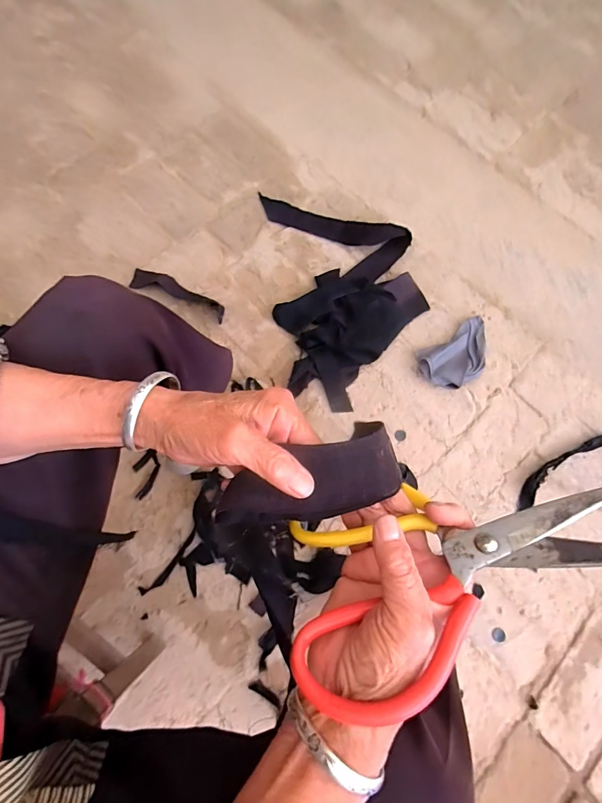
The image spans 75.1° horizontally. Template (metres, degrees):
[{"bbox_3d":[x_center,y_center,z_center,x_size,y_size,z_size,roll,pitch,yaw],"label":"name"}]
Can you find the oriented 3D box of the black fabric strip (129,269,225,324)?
[{"bbox_3d":[-0.268,-0.232,0.846,0.228,0.016,0.055,28,74,6],"label":"black fabric strip"}]

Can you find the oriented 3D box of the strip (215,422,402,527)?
[{"bbox_3d":[0.004,0.052,0.253,0.118,0.015,0.051,-16,97,2],"label":"strip"}]

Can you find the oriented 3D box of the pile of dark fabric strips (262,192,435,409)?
[{"bbox_3d":[0.097,-0.255,0.844,0.328,0.064,0.506,-3,73,-3],"label":"pile of dark fabric strips"}]

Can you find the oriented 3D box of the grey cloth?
[{"bbox_3d":[0.335,-0.098,0.815,0.183,0.036,0.111,-31,76,-10],"label":"grey cloth"}]

